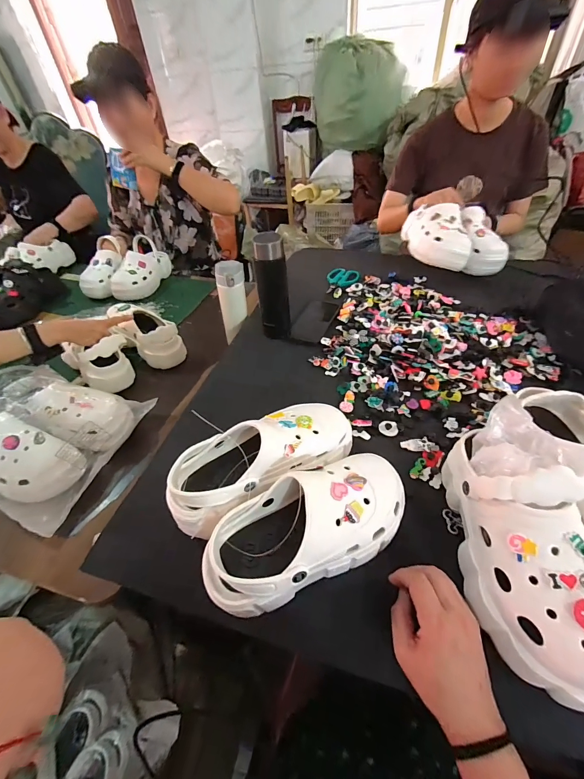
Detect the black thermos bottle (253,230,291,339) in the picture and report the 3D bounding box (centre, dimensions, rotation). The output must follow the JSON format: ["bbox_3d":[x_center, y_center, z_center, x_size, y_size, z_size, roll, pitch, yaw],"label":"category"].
[{"bbox_3d":[-0.038,-0.194,0.660,0.063,0.209,0.051,-9,46,-3],"label":"black thermos bottle"}]

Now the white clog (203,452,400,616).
[{"bbox_3d":[0.022,0.162,0.378,0.248,0.101,0.102,-22,48,-15],"label":"white clog"}]

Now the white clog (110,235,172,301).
[{"bbox_3d":[-0.529,-0.412,1.125,0.104,0.114,0.255,7,47,13],"label":"white clog"}]

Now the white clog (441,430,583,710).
[{"bbox_3d":[0.246,0.159,0.344,0.110,0.121,0.253,2,46,7],"label":"white clog"}]

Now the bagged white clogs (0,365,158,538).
[{"bbox_3d":[-0.506,0.076,0.643,0.312,0.111,0.280,12,48,17],"label":"bagged white clogs"}]

